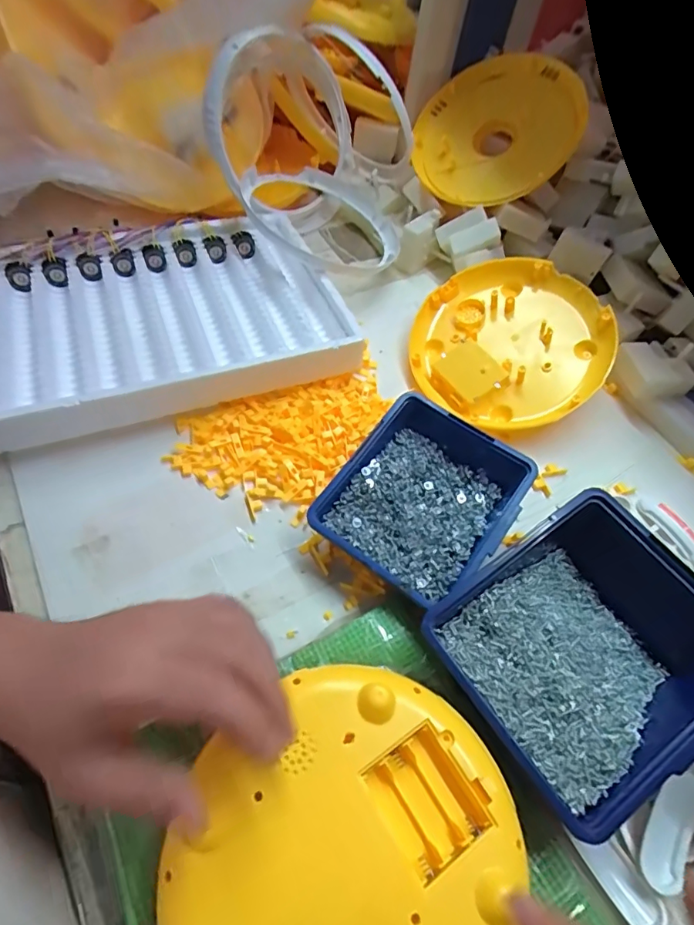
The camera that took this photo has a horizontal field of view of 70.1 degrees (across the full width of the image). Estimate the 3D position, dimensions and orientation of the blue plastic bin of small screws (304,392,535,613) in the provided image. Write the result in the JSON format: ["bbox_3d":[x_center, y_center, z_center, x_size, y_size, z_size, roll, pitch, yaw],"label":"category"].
[{"bbox_3d":[0.058,0.029,0.378,0.122,0.048,0.142,35,61,17],"label":"blue plastic bin of small screws"}]

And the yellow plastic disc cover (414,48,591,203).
[{"bbox_3d":[0.170,-0.381,0.567,0.177,0.019,0.184,29,91,23],"label":"yellow plastic disc cover"}]

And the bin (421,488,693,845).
[{"bbox_3d":[0.160,0.118,0.333,0.186,0.082,0.146,-31,65,-23],"label":"bin"}]

